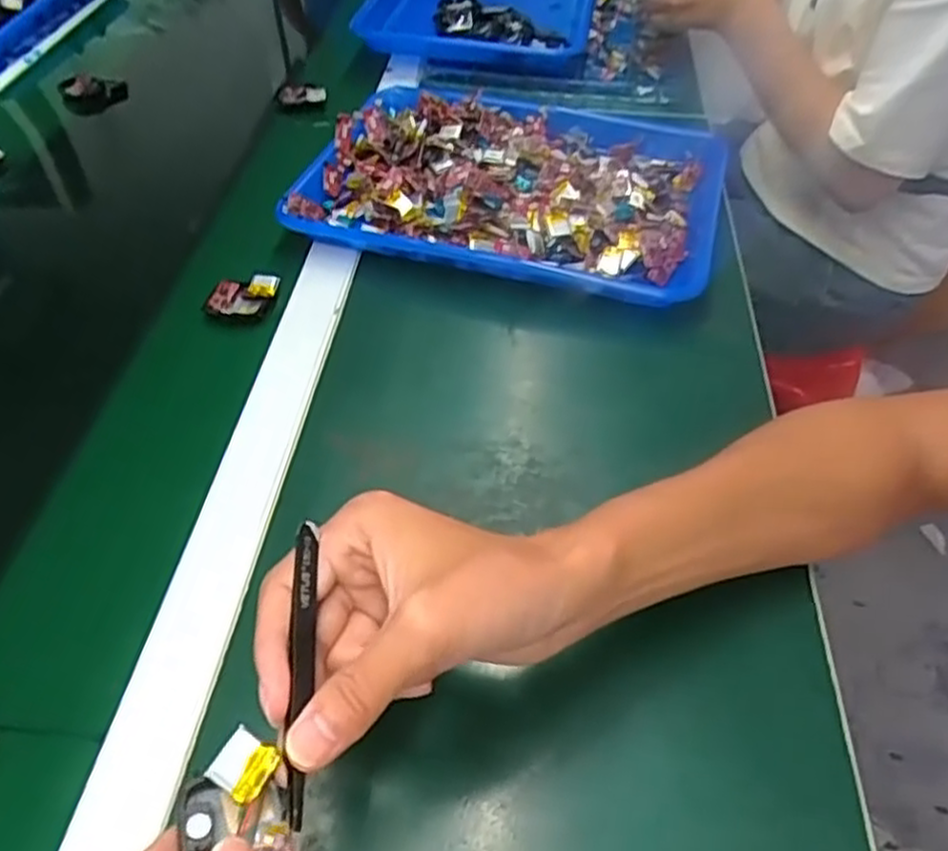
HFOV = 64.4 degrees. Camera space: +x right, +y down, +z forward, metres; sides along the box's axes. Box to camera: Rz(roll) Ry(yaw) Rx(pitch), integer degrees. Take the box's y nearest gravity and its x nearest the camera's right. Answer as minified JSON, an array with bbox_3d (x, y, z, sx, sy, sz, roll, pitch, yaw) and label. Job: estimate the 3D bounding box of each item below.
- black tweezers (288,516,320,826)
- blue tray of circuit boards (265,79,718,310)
[{"bbox_3d":[-0.063,0.087,0.277,0.008,0.007,0.105,-3,65,-2],"label":"black tweezers"},{"bbox_3d":[0.039,-0.208,0.644,0.333,0.049,0.260,13,49,12],"label":"blue tray of circuit boards"}]

